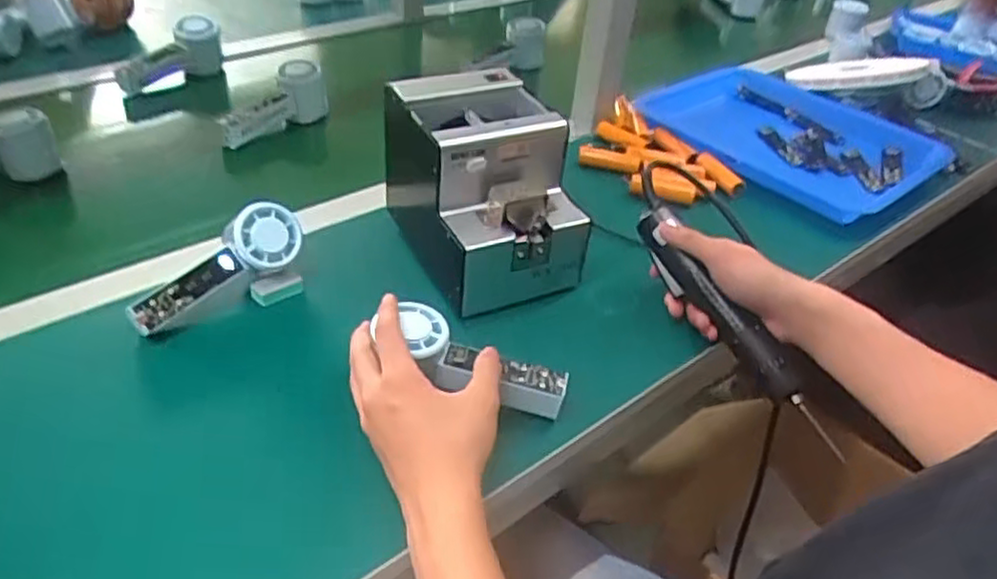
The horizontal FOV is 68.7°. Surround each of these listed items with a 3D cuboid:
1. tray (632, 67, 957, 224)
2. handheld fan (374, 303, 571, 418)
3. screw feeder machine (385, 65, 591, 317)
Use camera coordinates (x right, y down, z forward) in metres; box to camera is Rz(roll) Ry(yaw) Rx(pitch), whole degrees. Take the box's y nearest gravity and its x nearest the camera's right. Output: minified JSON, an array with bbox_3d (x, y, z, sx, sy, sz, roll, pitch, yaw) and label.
[{"bbox_3d":[0.378,-0.203,0.940,0.317,0.034,0.326,-28,49,-35],"label":"tray"},{"bbox_3d":[-0.014,0.054,0.548,0.135,0.028,0.043,25,40,-1],"label":"handheld fan"},{"bbox_3d":[-0.011,-0.092,0.667,0.123,0.147,0.175,-14,42,-23],"label":"screw feeder machine"}]

